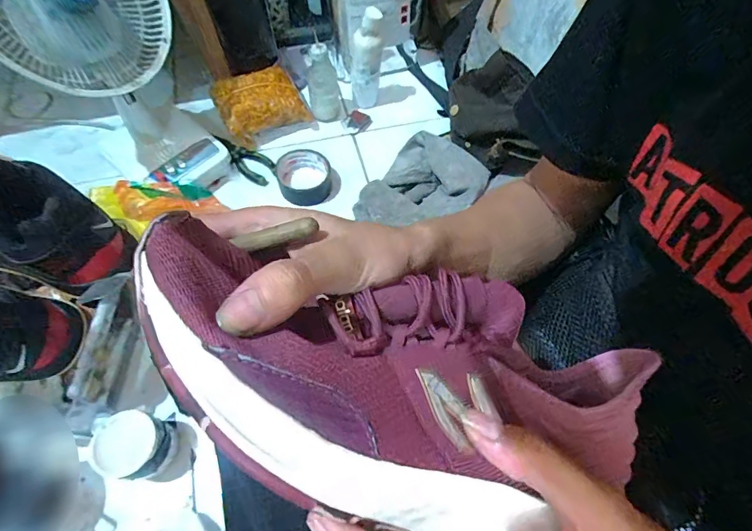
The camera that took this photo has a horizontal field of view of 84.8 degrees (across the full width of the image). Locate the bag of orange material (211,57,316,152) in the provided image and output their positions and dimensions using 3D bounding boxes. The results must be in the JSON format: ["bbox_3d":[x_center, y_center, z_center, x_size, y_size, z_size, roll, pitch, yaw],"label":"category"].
[{"bbox_3d":[-0.202,-0.286,0.714,0.145,0.074,0.138,-24,63,-14],"label":"bag of orange material"}]

